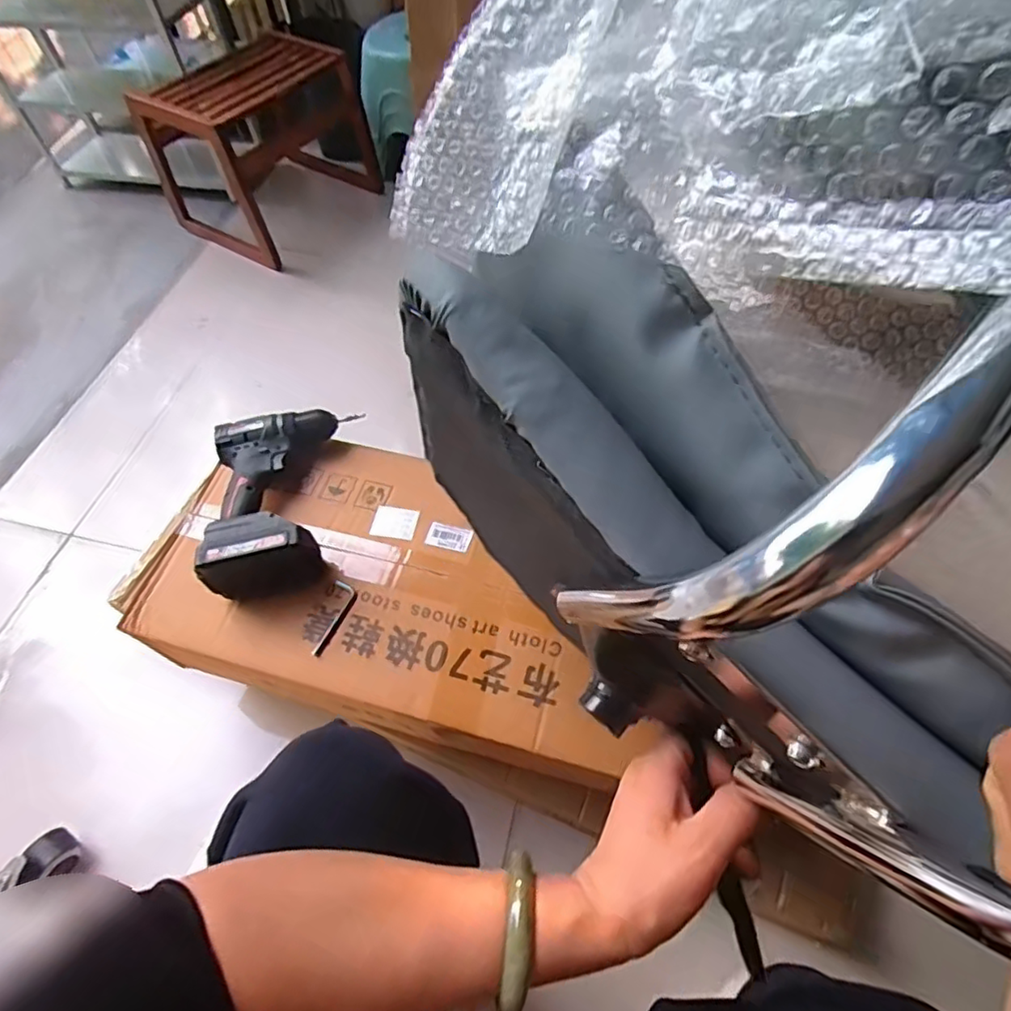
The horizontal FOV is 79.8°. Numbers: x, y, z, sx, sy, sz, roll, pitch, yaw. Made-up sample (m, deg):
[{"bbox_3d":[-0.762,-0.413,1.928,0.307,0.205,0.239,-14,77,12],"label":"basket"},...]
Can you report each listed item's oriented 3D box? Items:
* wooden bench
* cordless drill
[{"bbox_3d":[-0.543,-0.828,1.412,0.250,0.314,0.429,24,61,16],"label":"wooden bench"},{"bbox_3d":[-0.256,-0.011,0.683,0.152,0.078,0.232,-6,57,-2],"label":"cordless drill"}]

